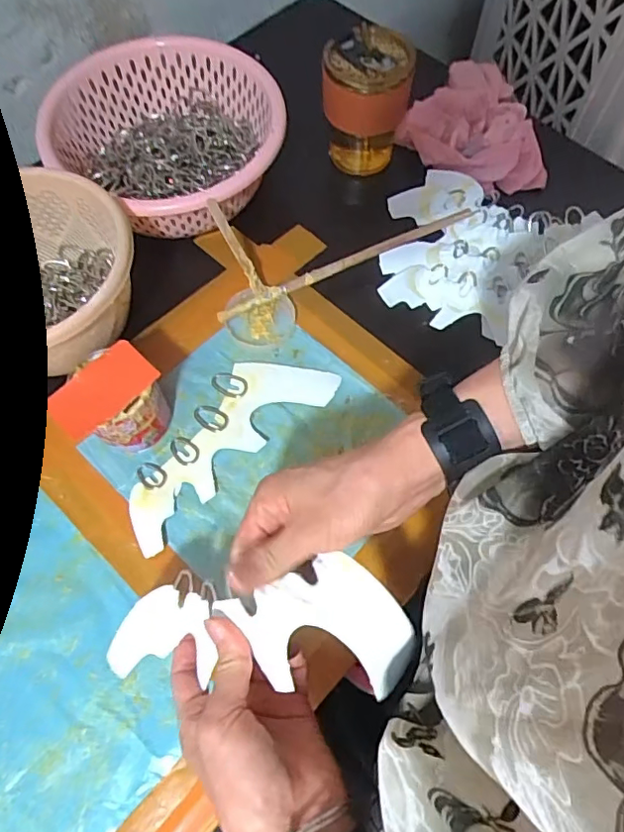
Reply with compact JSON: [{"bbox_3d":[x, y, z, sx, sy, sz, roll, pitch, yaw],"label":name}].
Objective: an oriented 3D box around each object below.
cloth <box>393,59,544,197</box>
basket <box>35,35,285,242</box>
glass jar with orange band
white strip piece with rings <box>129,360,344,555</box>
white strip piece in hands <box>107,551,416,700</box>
[{"bbox_3d":[0.179,-0.316,0.590,0.156,0.055,0.150,17,66,7],"label":"cloth"},{"bbox_3d":[-0.137,-0.265,0.553,0.213,0.095,0.196,0,65,0],"label":"basket"},{"bbox_3d":[0.052,-0.304,0.557,0.083,0.118,0.075,1,65,0],"label":"glass jar with orange band"},{"bbox_3d":[-0.079,0.016,0.480,0.079,0.007,0.212,41,71,16],"label":"white strip piece with rings"},{"bbox_3d":[-0.039,0.126,0.335,0.183,0.045,0.066,-10,63,20],"label":"white strip piece in hands"}]

